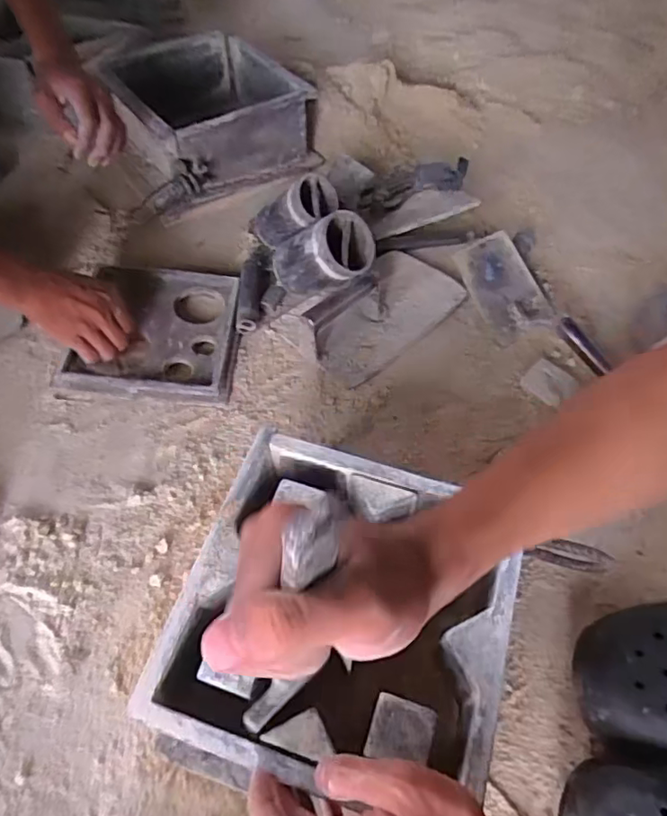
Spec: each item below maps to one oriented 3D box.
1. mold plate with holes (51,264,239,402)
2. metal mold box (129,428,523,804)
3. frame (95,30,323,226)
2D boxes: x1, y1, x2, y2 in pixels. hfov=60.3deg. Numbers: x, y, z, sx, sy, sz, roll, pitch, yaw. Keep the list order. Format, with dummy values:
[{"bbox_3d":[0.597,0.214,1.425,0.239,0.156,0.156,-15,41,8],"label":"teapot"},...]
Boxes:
[{"bbox_3d":[-0.208,-0.094,0.688,0.182,0.042,0.186,2,57,2],"label":"mold plate with holes"},{"bbox_3d":[0.010,0.154,0.433,0.224,0.069,0.228,15,58,10],"label":"metal mold box"},{"bbox_3d":[-0.184,-0.430,0.854,0.265,0.123,0.253,-25,60,-15],"label":"frame"}]

